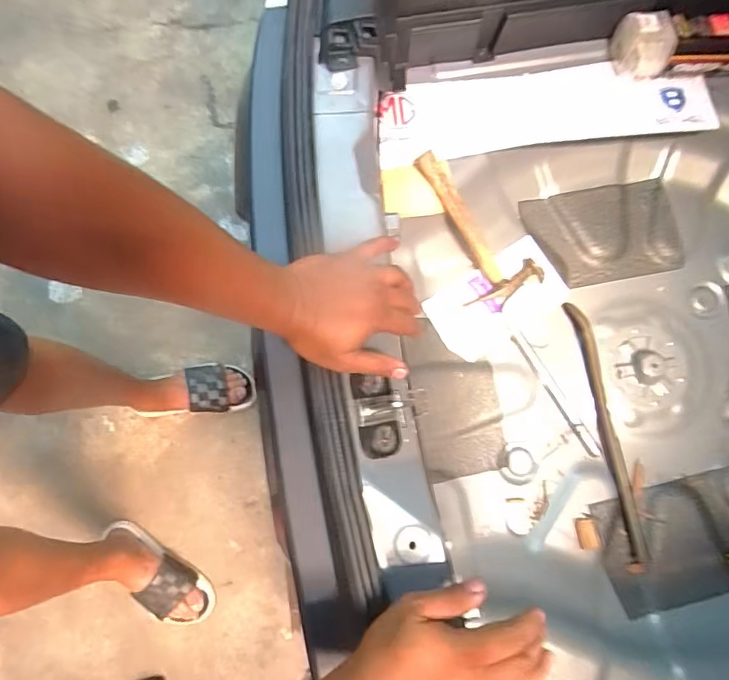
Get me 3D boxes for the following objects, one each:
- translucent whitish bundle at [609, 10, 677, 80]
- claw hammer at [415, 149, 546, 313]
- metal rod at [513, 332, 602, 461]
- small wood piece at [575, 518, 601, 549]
[{"bbox_3d":[0.385,-0.407,0.647,0.060,0.054,0.069,-11,79,-1],"label":"translucent whitish bundle"},{"bbox_3d":[0.150,-0.154,0.672,0.102,0.032,0.248,-43,108,-7],"label":"claw hammer"},{"bbox_3d":[0.282,0.079,0.690,0.020,0.008,0.202,-31,80,-5],"label":"metal rod"},{"bbox_3d":[0.307,0.266,0.643,0.026,0.011,0.039,-6,79,0],"label":"small wood piece"}]

